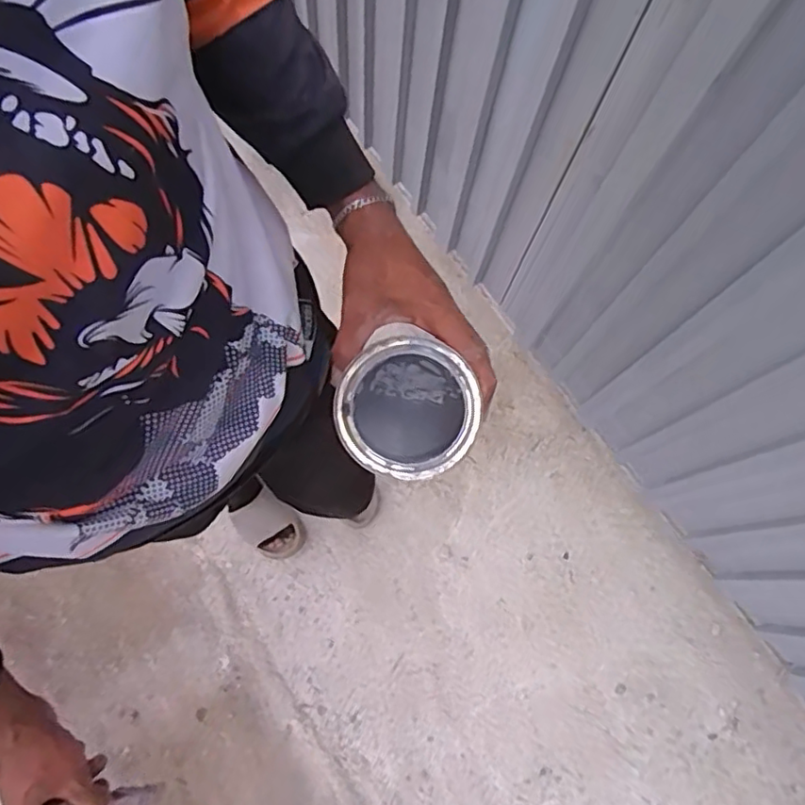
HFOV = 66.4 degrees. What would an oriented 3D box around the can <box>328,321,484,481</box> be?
[{"bbox_3d":[0.006,0.004,0.503,0.104,0.124,0.099,23,93,5],"label":"can"}]

